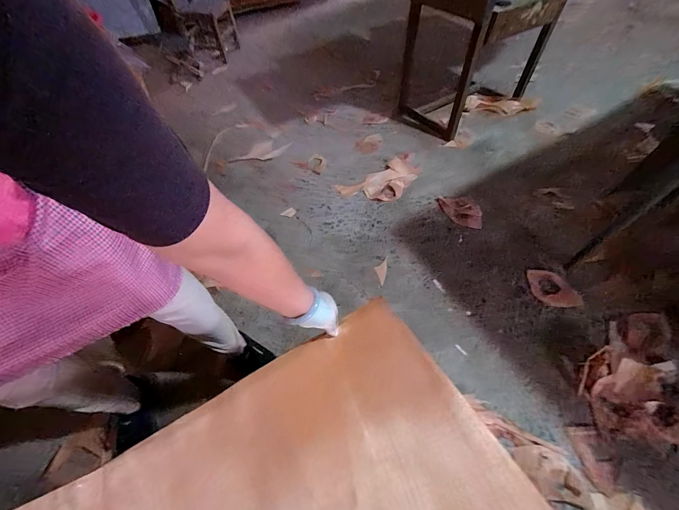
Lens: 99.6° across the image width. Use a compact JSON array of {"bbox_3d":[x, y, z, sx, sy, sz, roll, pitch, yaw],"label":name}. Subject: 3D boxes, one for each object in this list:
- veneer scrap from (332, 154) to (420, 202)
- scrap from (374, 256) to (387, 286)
[{"bbox_3d":[0.218,-0.352,1.365,0.441,0.031,0.233,-26,57,-16],"label":"veneer scrap"},{"bbox_3d":[0.153,0.056,1.078,0.044,0.008,0.128,12,55,11],"label":"scrap"}]

